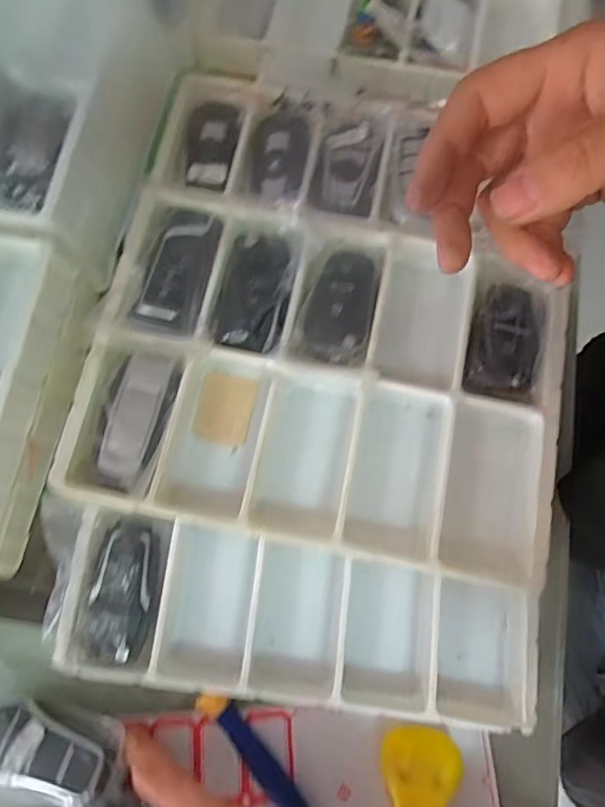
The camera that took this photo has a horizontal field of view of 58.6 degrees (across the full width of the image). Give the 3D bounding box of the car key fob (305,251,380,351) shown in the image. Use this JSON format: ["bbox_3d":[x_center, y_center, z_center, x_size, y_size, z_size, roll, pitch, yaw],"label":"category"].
[{"bbox_3d":[0.022,-0.057,0.293,0.033,0.012,0.059,12,76,4],"label":"car key fob"}]

